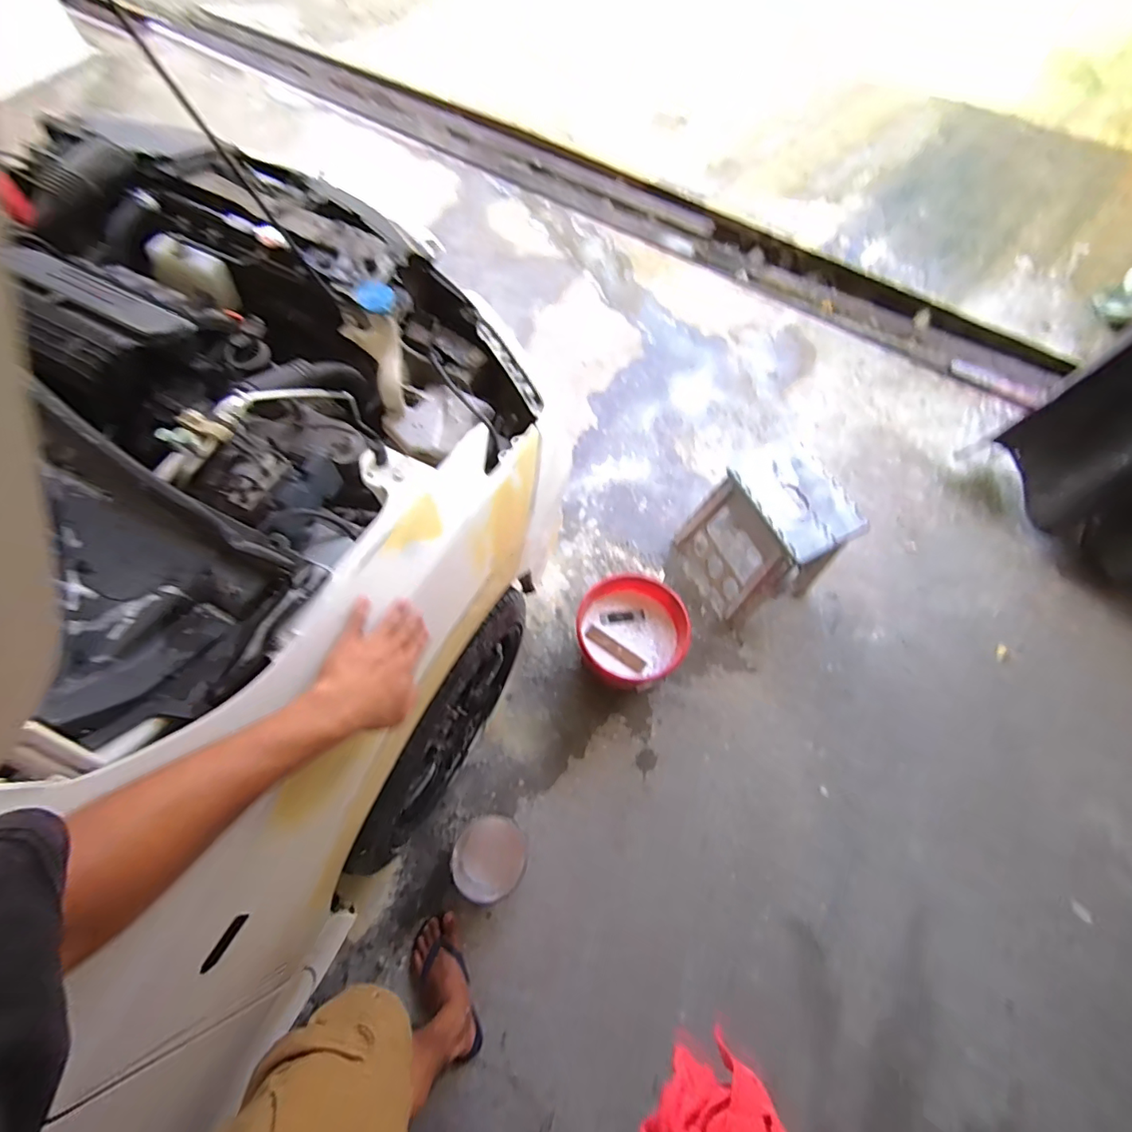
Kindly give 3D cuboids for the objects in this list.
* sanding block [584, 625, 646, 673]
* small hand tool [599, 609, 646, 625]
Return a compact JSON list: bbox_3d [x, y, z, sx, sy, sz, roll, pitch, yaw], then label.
[{"bbox_3d":[0.120,0.200,1.257,0.159,0.014,0.032,35,70,11],"label":"sanding block"},{"bbox_3d":[0.140,0.125,1.293,0.110,0.014,0.025,-6,66,-5],"label":"small hand tool"}]

